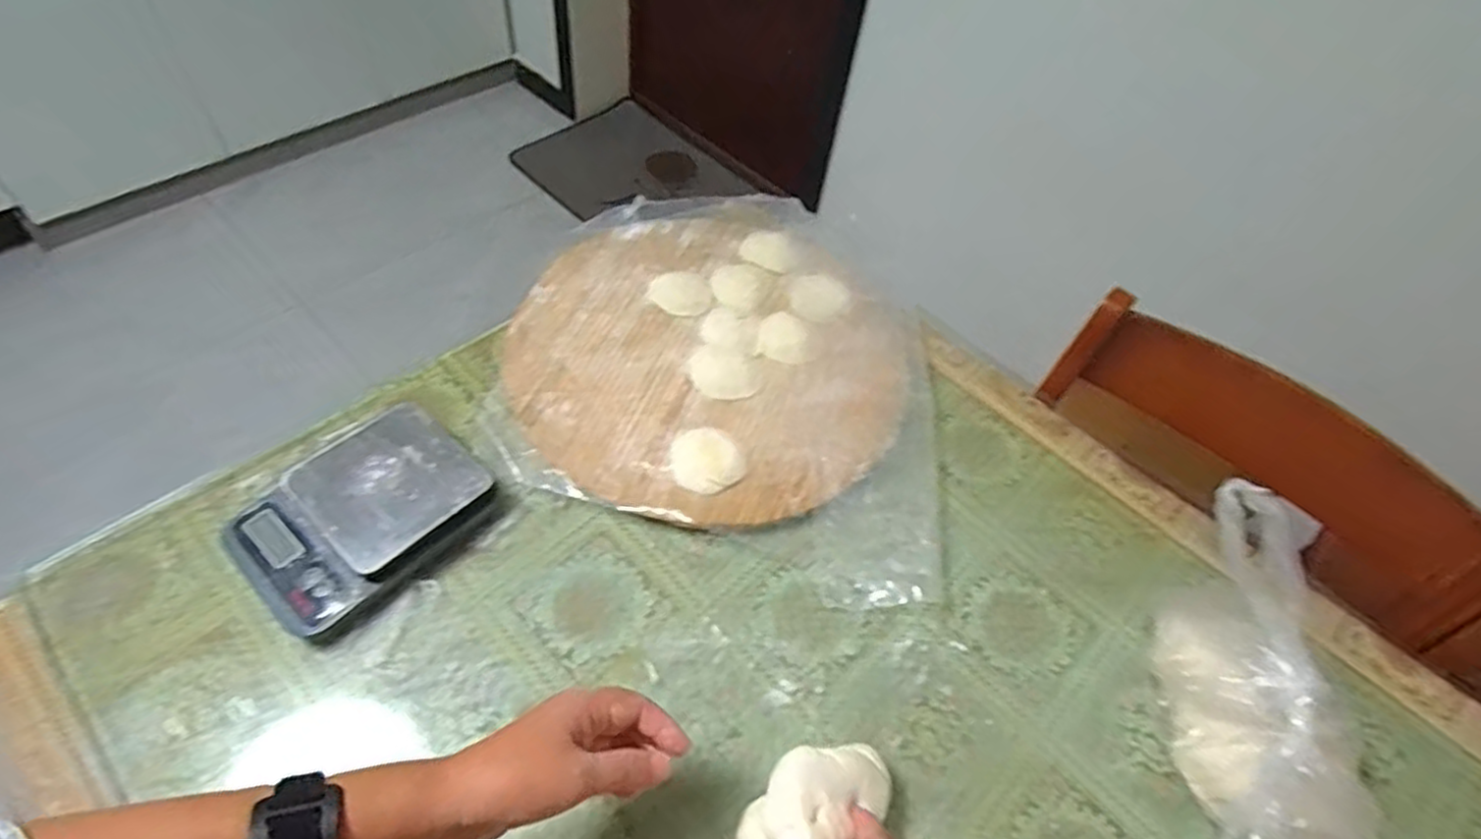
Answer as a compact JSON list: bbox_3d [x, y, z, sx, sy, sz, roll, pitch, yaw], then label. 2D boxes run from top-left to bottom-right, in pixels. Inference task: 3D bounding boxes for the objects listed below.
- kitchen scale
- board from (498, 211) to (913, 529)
[{"bbox_3d":[-0.309,0.077,0.599,0.133,0.044,0.182,39,58,20],"label":"kitchen scale"},{"bbox_3d":[-0.027,-0.078,0.752,0.387,0.025,0.406,4,53,-5],"label":"board"}]

